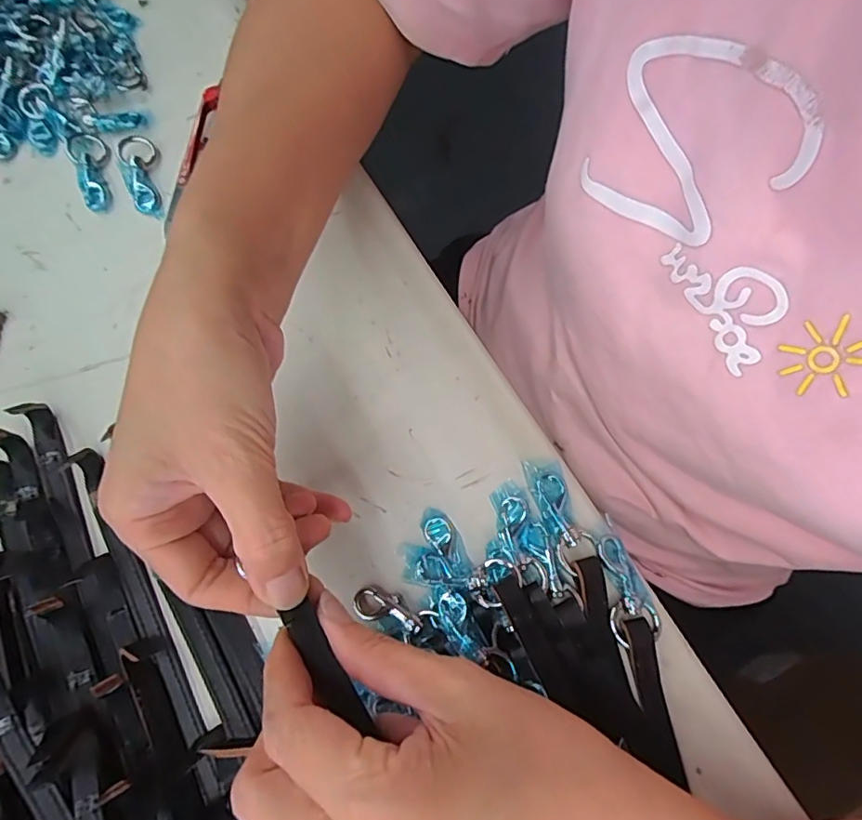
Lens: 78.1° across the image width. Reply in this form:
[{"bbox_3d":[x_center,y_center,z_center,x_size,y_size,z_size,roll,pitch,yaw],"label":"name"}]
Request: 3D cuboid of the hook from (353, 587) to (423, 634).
[{"bbox_3d":[-0.020,0.095,0.255,0.036,0.004,0.015,9,56,17],"label":"hook"}]

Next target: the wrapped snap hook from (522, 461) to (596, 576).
[{"bbox_3d":[0.063,0.049,0.260,0.018,0.004,0.055,-19,74,-5],"label":"wrapped snap hook"}]

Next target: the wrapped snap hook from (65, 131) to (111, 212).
[{"bbox_3d":[-0.209,-0.148,0.326,0.022,0.008,0.053,-21,74,-6],"label":"wrapped snap hook"}]

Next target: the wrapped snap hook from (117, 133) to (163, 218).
[{"bbox_3d":[-0.176,-0.143,0.324,0.021,0.006,0.056,-16,83,-4],"label":"wrapped snap hook"}]

